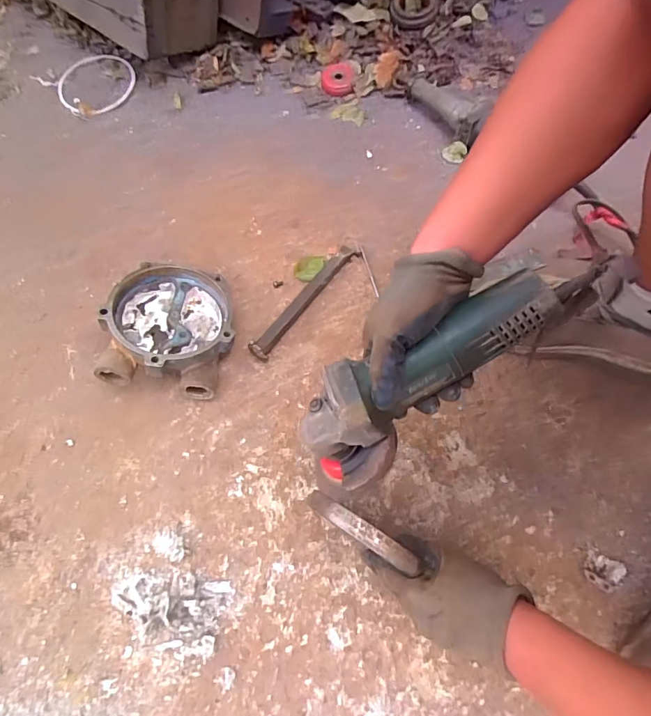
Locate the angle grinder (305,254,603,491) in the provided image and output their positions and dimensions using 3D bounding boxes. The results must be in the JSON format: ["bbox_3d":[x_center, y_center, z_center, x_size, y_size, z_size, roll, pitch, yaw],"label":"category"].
[{"bbox_3d":[0.102,0.009,0.416,0.319,0.091,0.098,-36,71,9],"label":"angle grinder"}]

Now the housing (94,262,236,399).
[{"bbox_3d":[-0.216,-0.046,0.634,0.164,0.091,0.183,5,70,4],"label":"housing"}]

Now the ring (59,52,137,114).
[{"bbox_3d":[-0.447,-0.539,0.865,0.150,0.016,0.167,-24,70,-7],"label":"ring"}]

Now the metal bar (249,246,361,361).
[{"bbox_3d":[-0.029,-0.090,0.675,0.025,0.037,0.230,35,75,14],"label":"metal bar"}]

